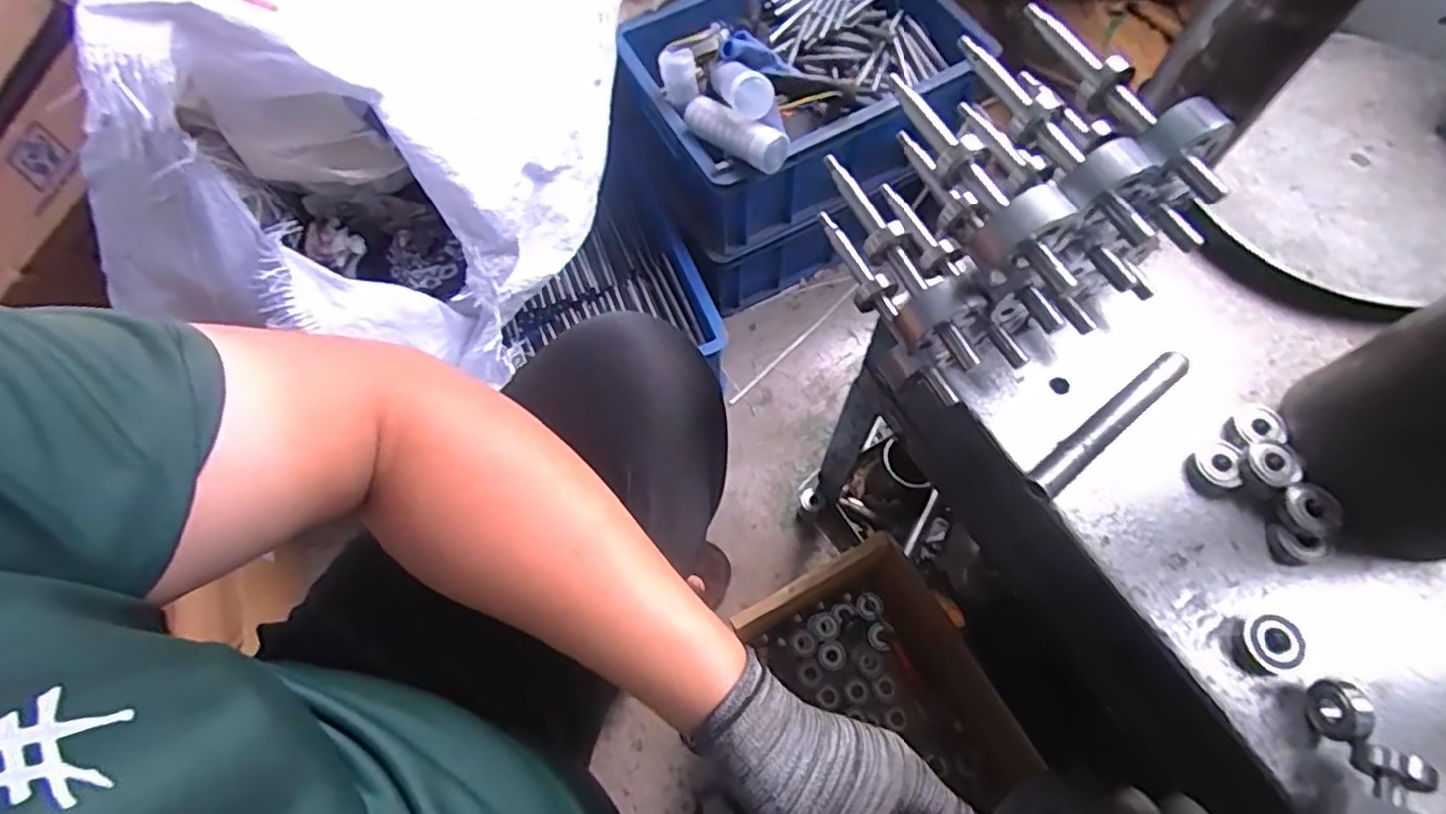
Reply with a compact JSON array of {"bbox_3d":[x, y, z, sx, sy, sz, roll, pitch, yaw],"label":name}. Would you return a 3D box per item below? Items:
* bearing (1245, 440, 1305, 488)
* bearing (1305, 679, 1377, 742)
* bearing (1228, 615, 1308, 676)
[{"bbox_3d":[0.340,0.034,0.413,0.028,0.009,0.028,0,66,1],"label":"bearing"},{"bbox_3d":[0.328,0.162,0.358,0.014,0.032,0.030,3,66,2],"label":"bearing"},{"bbox_3d":[0.310,0.135,0.379,0.035,0.014,0.029,-23,68,-9],"label":"bearing"}]

